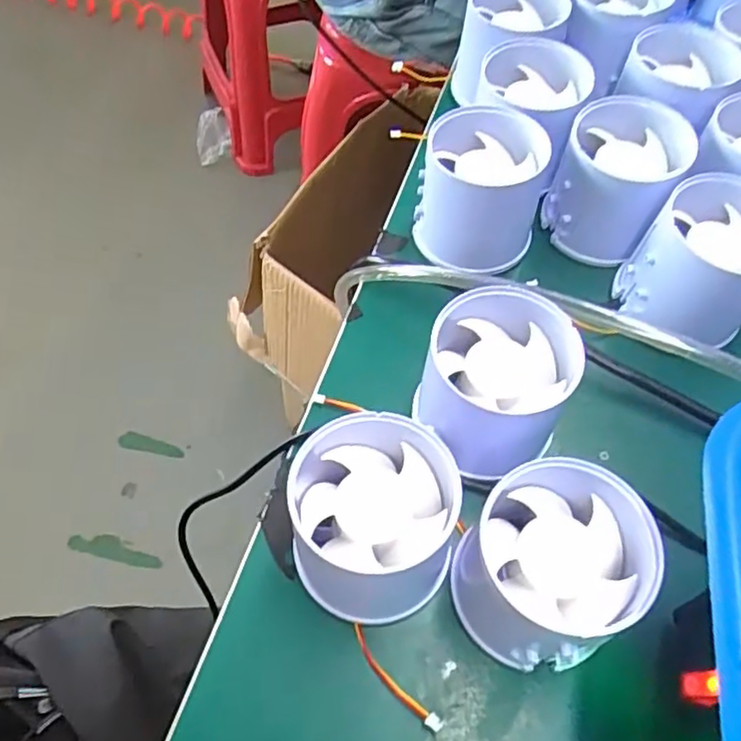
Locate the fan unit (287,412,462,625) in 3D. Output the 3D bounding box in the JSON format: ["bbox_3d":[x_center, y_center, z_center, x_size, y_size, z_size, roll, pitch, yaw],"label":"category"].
[{"bbox_3d":[-0.001,0.049,0.219,0.055,0.050,0.052,0,58,-1],"label":"fan unit"}]

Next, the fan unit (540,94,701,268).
[{"bbox_3d":[0.111,-0.086,0.301,0.047,0.052,0.050,0,58,-1],"label":"fan unit"}]

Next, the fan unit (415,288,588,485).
[{"bbox_3d":[0.045,0.005,0.240,0.050,0.039,0.059,17,59,9],"label":"fan unit"}]

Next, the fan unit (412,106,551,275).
[{"bbox_3d":[0.049,-0.079,0.301,0.054,0.053,0.053,8,58,4],"label":"fan unit"}]

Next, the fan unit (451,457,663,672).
[{"bbox_3d":[0.057,0.062,0.210,0.052,0.052,0.051,0,58,-1],"label":"fan unit"}]

